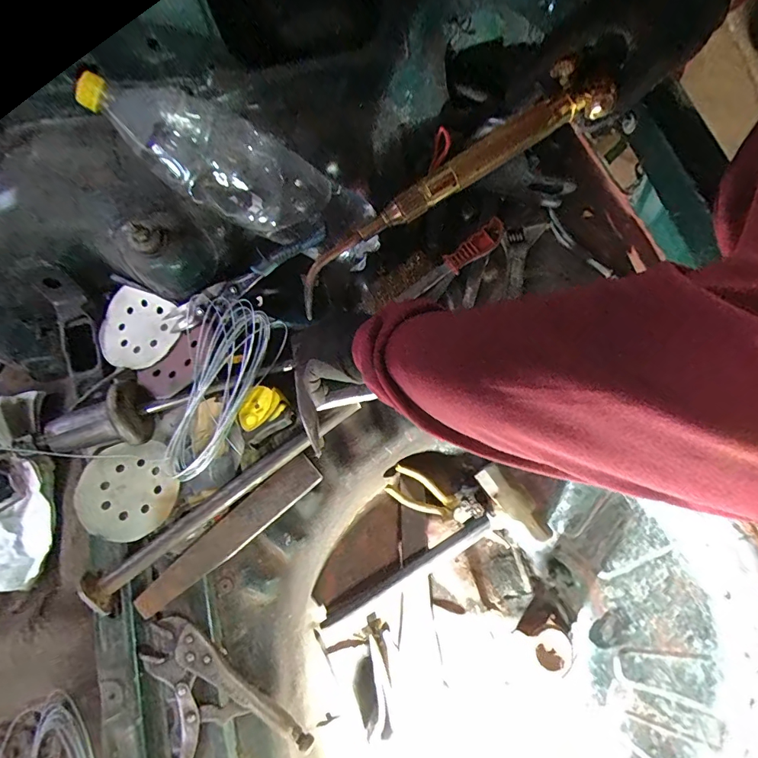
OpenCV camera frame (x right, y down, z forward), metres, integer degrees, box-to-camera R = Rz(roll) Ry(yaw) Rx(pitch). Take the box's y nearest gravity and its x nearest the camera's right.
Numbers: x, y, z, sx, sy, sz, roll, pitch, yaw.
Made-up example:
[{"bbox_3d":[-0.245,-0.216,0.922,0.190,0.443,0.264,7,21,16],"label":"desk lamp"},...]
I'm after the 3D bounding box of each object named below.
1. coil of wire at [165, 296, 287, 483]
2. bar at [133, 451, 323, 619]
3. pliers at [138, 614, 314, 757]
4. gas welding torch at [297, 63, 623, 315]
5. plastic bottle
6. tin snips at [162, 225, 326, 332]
[{"bbox_3d":[-0.202,0.010,0.534,0.098,0.055,0.221,26,76,7],"label":"coil of wire"},{"bbox_3d":[-0.178,0.185,0.522,0.249,0.011,0.042,-39,78,-10],"label":"bar"},{"bbox_3d":[-0.194,0.355,0.486,0.174,0.028,0.193,-27,76,-7],"label":"pliers"},{"bbox_3d":[0.058,-0.168,0.398,0.324,0.041,0.046,-33,76,5],"label":"gas welding torch"},{"bbox_3d":[-0.173,-0.238,0.479,0.259,0.088,0.105,15,71,-32],"label":"plastic bottle"},{"bbox_3d":[-0.171,-0.120,0.544,0.239,0.027,0.039,-27,75,13],"label":"tin snips"}]

